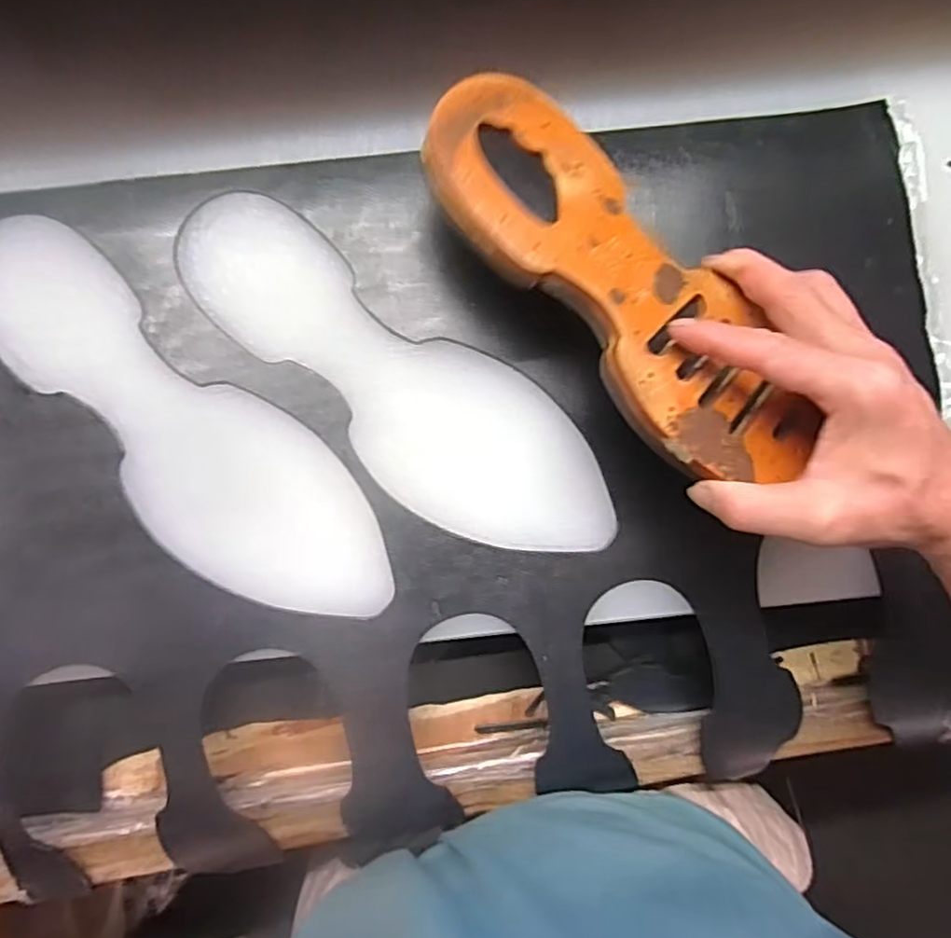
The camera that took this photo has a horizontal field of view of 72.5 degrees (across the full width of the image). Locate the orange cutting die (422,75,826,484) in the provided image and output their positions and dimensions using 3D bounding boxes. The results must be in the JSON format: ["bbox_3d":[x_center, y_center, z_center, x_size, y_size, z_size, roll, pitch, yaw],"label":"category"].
[{"bbox_3d":[0.072,-0.090,0.322,0.237,0.020,0.084,46,72,-4],"label":"orange cutting die"}]

